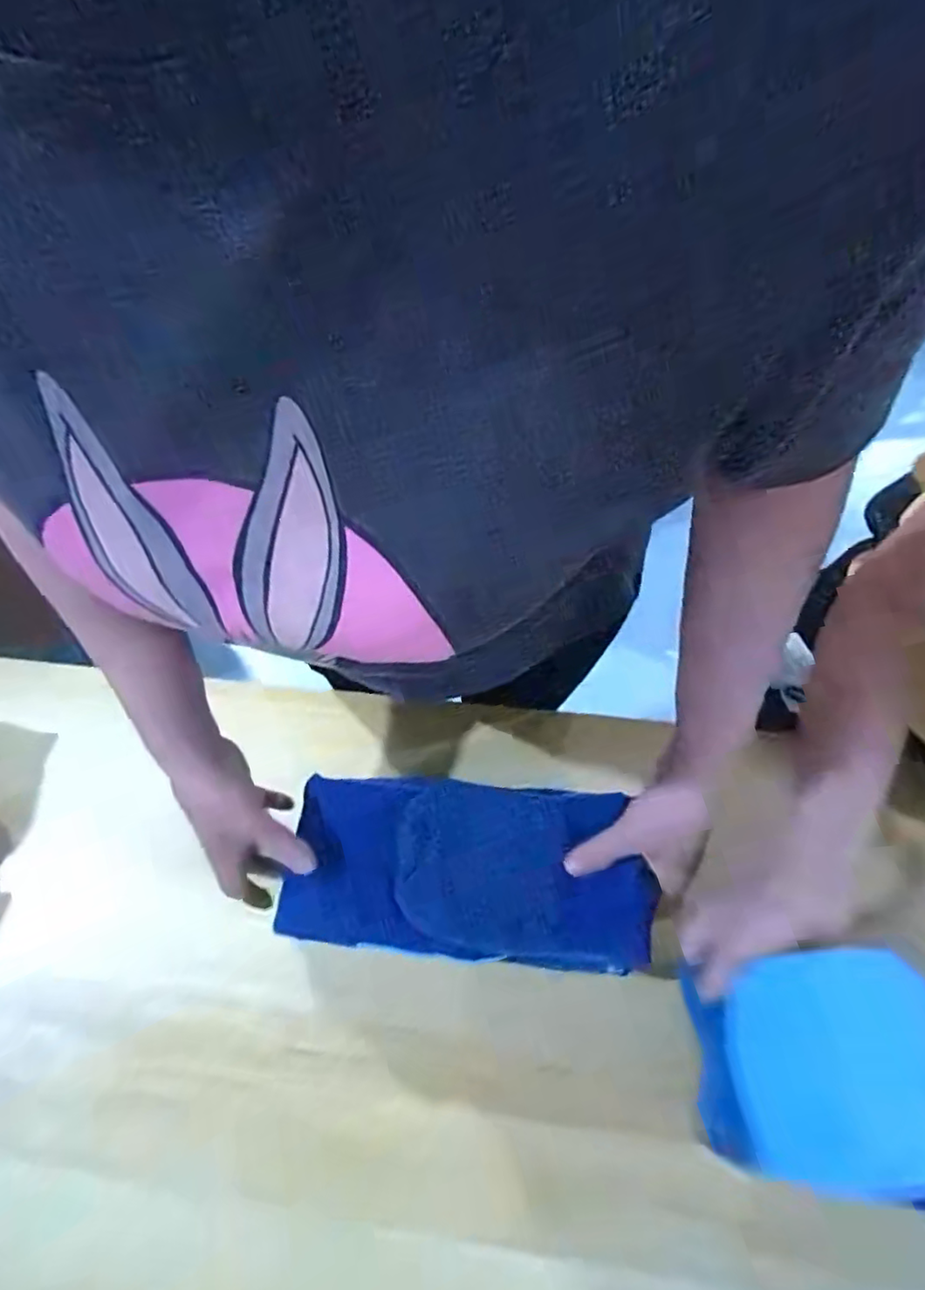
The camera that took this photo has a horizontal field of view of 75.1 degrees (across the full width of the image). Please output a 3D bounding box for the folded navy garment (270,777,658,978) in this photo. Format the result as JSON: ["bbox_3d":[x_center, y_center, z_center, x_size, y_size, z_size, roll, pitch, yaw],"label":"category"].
[{"bbox_3d":[0.002,0.173,0.474,0.278,0.025,0.131,5,63,10],"label":"folded navy garment"}]

